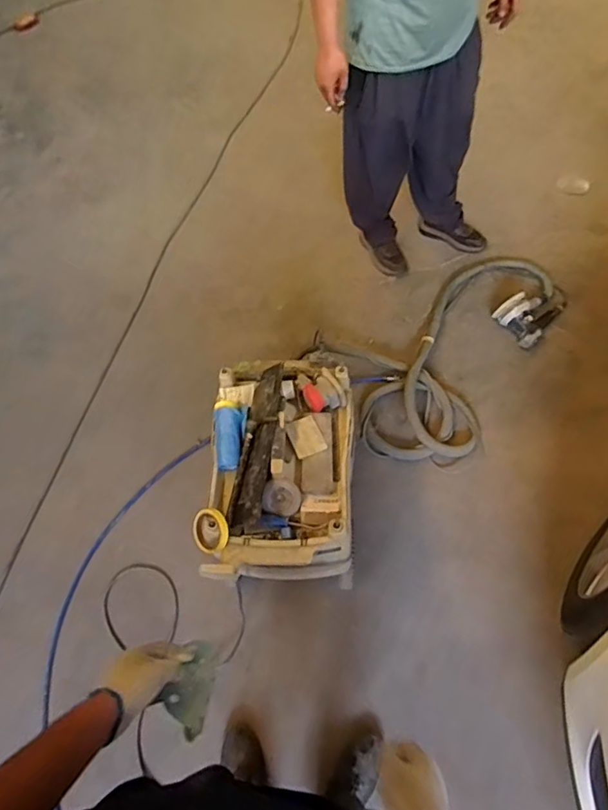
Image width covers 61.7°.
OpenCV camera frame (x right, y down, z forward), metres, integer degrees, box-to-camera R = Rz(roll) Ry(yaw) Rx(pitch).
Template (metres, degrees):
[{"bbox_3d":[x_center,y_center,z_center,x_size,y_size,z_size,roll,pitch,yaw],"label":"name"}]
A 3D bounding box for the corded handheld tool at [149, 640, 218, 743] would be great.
[{"bbox_3d":[-0.149,0.372,0.692,0.060,0.043,0.130,2,21,2],"label":"corded handheld tool"}]

